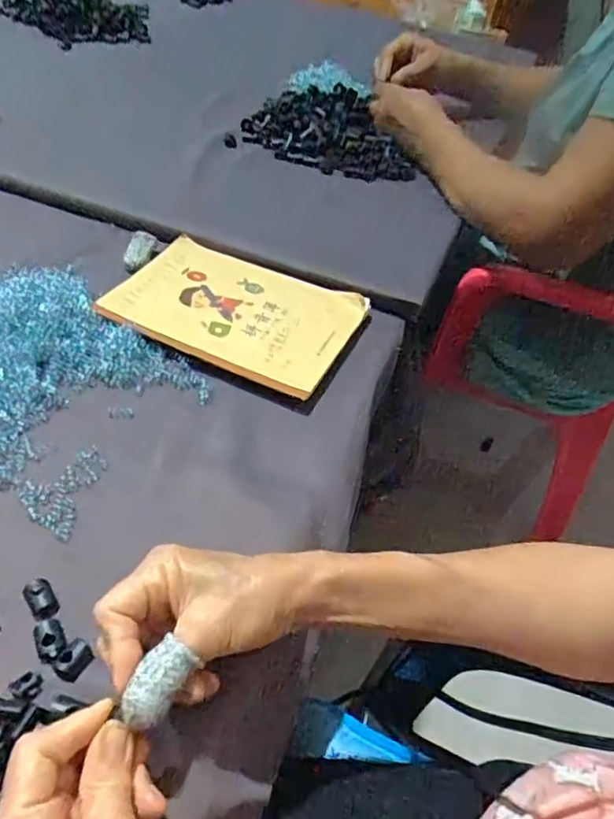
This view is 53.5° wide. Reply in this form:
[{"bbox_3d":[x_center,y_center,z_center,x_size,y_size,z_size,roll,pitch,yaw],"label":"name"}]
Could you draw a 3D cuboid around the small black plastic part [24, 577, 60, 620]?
[{"bbox_3d":[-0.157,0.111,0.359,0.014,0.008,0.025,-28,55,-27],"label":"small black plastic part"}]

